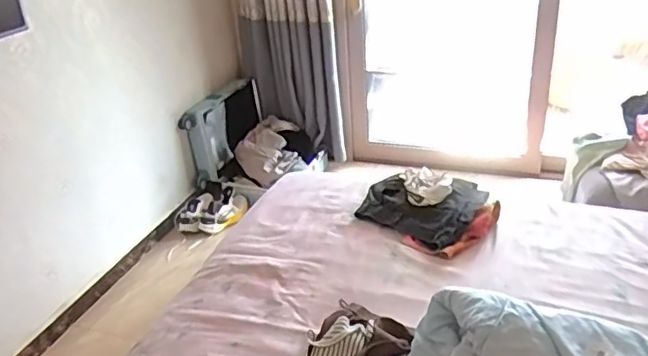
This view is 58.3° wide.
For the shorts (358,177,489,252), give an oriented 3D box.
[{"bbox_3d":[0.332,0.060,1.863,0.373,0.075,0.370,21,37,39],"label":"shorts"}]

